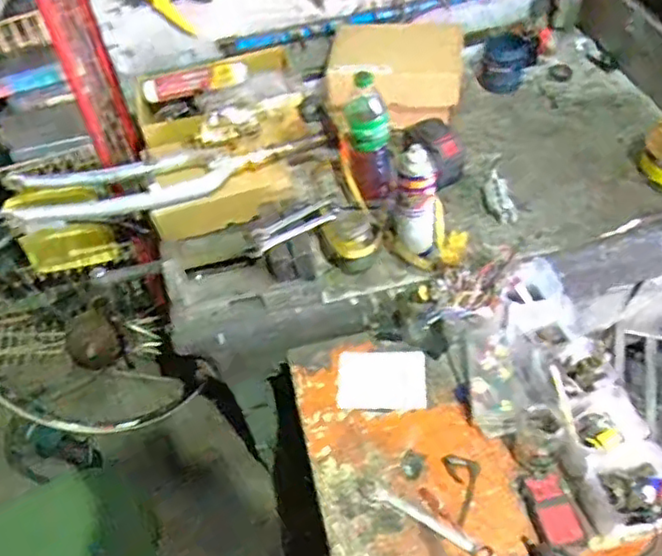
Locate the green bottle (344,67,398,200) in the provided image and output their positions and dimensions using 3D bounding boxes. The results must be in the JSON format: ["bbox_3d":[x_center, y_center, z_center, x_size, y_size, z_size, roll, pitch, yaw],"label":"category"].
[{"bbox_3d":[0.067,-0.247,1.112,0.086,0.223,0.081,-2,49,3],"label":"green bottle"}]

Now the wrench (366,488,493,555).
[{"bbox_3d":[0.140,0.348,0.929,0.185,0.004,0.025,22,55,22],"label":"wrench"}]

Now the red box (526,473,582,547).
[{"bbox_3d":[0.303,0.313,0.890,0.047,0.019,0.090,-15,50,-7],"label":"red box"}]

